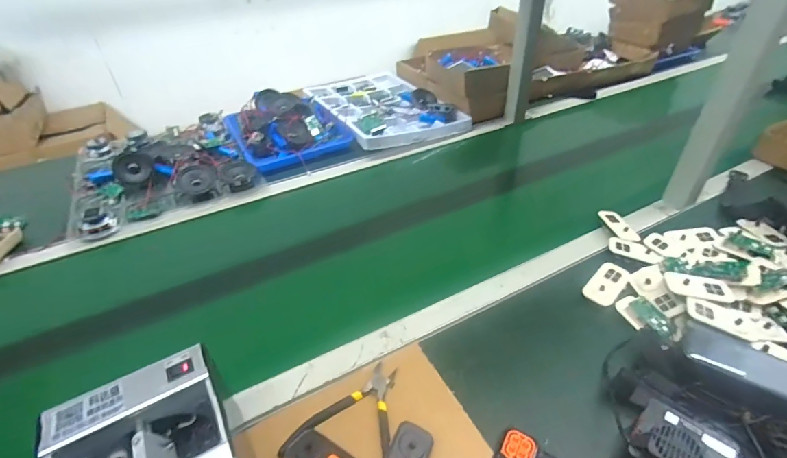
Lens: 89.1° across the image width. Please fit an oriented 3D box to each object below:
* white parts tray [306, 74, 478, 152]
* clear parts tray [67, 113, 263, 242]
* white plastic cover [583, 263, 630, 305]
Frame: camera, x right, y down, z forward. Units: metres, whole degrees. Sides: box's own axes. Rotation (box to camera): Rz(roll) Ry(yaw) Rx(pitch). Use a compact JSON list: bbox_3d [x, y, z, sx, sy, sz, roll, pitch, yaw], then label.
[{"bbox_3d":[-0.041,-0.353,1.110,0.321,0.039,0.494,-17,42,-17],"label":"white parts tray"},{"bbox_3d":[-0.518,-0.153,0.883,0.343,0.055,0.391,-23,44,-24],"label":"clear parts tray"},{"bbox_3d":[0.304,0.077,0.571,0.080,0.010,0.041,-32,48,-31],"label":"white plastic cover"}]

